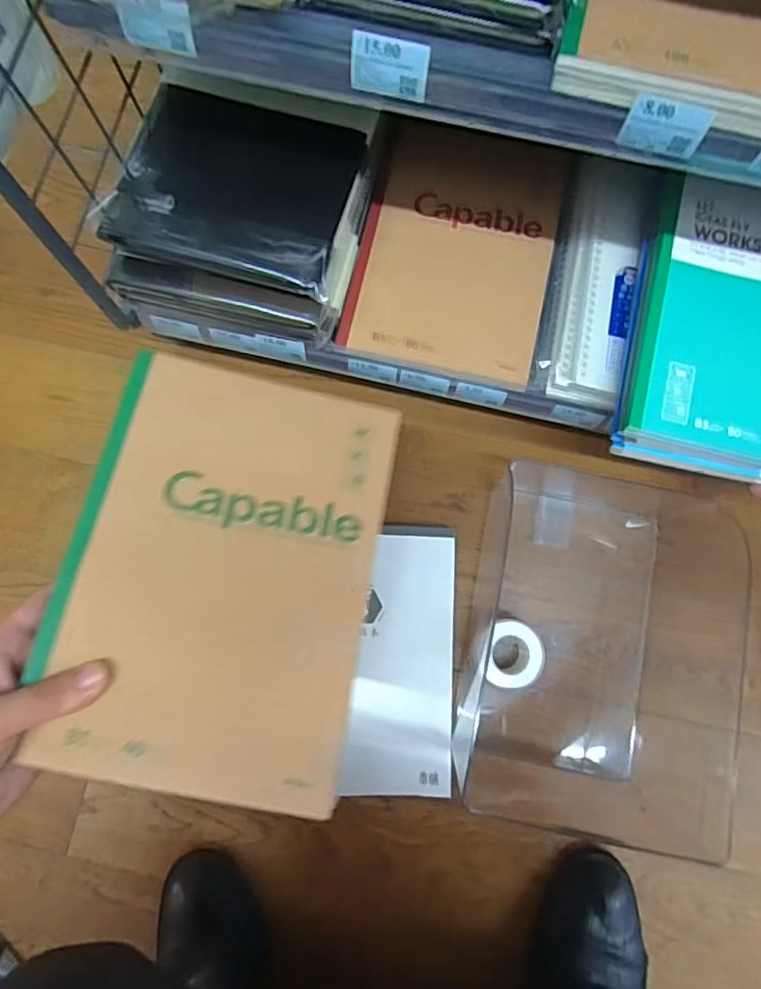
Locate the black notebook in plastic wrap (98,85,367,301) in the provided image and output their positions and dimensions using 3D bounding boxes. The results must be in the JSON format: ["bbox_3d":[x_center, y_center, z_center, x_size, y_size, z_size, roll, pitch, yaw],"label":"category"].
[{"bbox_3d":[-0.116,-0.254,0.464,0.187,0.018,0.148,19,80,4],"label":"black notebook in plastic wrap"}]

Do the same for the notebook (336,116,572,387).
[{"bbox_3d":[0.073,-0.228,0.525,0.175,0.015,0.229,13,80,3],"label":"notebook"}]

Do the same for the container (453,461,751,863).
[{"bbox_3d":[0.232,0.155,0.556,0.272,0.042,0.345,11,80,2],"label":"container"}]

